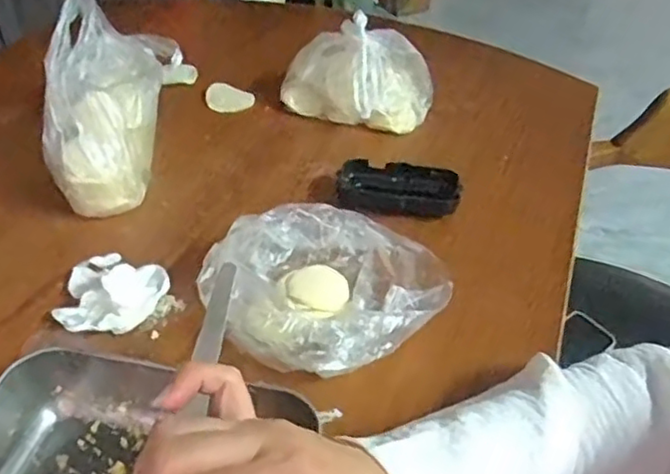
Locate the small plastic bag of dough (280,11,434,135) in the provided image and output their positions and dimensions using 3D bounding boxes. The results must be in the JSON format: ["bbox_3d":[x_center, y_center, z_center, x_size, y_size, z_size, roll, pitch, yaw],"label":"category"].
[{"bbox_3d":[0.021,-0.167,0.675,0.163,0.089,0.075,8,41,8],"label":"small plastic bag of dough"}]

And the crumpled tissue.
[{"bbox_3d":[-0.168,0.035,0.477,0.073,0.030,0.078,12,41,9],"label":"crumpled tissue"}]

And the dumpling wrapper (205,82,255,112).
[{"bbox_3d":[-0.122,-0.159,0.729,0.053,0.009,0.053,1,41,-1],"label":"dumpling wrapper"}]

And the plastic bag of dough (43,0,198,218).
[{"bbox_3d":[-0.200,-0.142,0.581,0.080,0.144,0.202,4,41,1],"label":"plastic bag of dough"}]

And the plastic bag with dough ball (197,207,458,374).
[{"bbox_3d":[0.000,0.030,0.480,0.176,0.041,0.155,-31,51,-33],"label":"plastic bag with dough ball"}]

